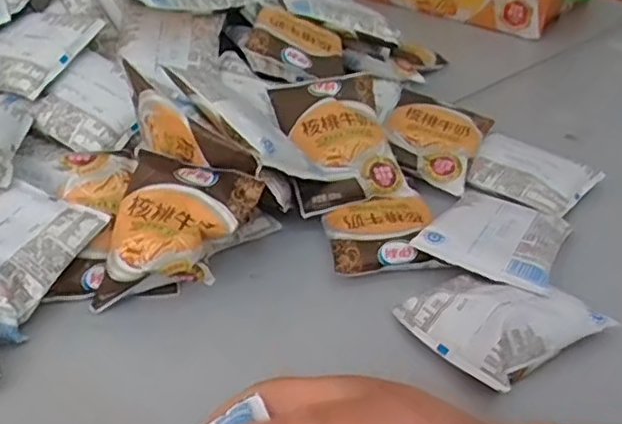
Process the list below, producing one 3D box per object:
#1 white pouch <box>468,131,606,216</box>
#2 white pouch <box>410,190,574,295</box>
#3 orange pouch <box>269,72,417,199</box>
[{"bbox_3d":[0.201,-0.040,0.609,0.107,0.024,0.084,31,44,34],"label":"white pouch"},{"bbox_3d":[0.149,0.016,0.512,0.098,0.020,0.115,24,40,26],"label":"white pouch"},{"bbox_3d":[0.024,-0.066,0.565,0.090,0.016,0.128,-11,63,-14],"label":"orange pouch"}]

